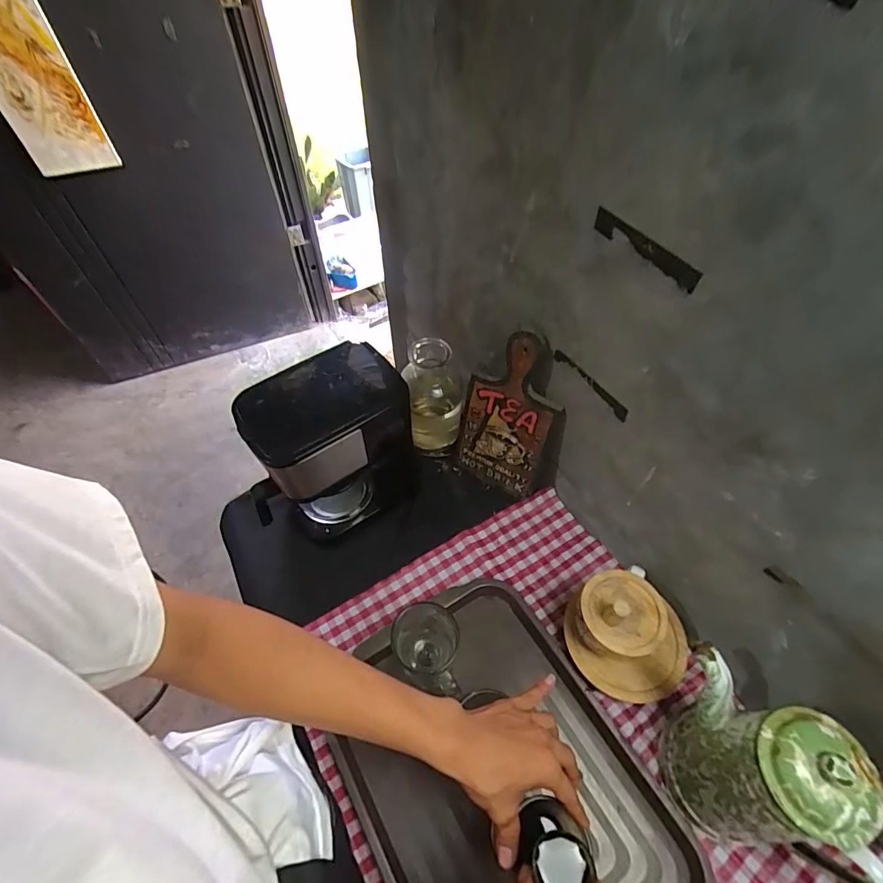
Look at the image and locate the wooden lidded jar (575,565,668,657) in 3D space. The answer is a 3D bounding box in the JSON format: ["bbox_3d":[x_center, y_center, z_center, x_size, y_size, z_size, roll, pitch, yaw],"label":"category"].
[{"bbox_3d":[0.219,0.215,0.567,0.110,0.111,0.093,-27,59,-18],"label":"wooden lidded jar"}]

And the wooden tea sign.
[{"bbox_3d":[0.097,-0.035,0.665,0.127,0.262,0.013,26,46,18],"label":"wooden tea sign"}]

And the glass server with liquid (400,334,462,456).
[{"bbox_3d":[-0.010,-0.068,0.740,0.083,0.189,0.091,-2,54,-1],"label":"glass server with liquid"}]

